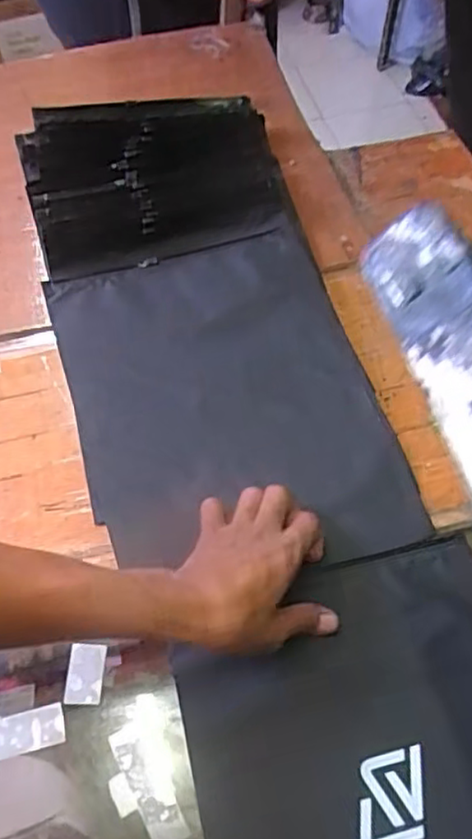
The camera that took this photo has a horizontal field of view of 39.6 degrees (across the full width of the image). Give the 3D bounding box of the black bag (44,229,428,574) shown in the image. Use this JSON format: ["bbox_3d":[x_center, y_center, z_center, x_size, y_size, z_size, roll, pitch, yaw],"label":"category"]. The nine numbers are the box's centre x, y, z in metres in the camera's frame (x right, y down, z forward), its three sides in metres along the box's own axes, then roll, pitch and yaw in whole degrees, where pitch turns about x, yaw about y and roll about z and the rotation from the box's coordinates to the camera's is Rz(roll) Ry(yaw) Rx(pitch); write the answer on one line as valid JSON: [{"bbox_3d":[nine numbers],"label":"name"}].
[{"bbox_3d":[-0.011,-0.017,0.593,0.260,0.019,0.330,-15,67,-9],"label":"black bag"}]

